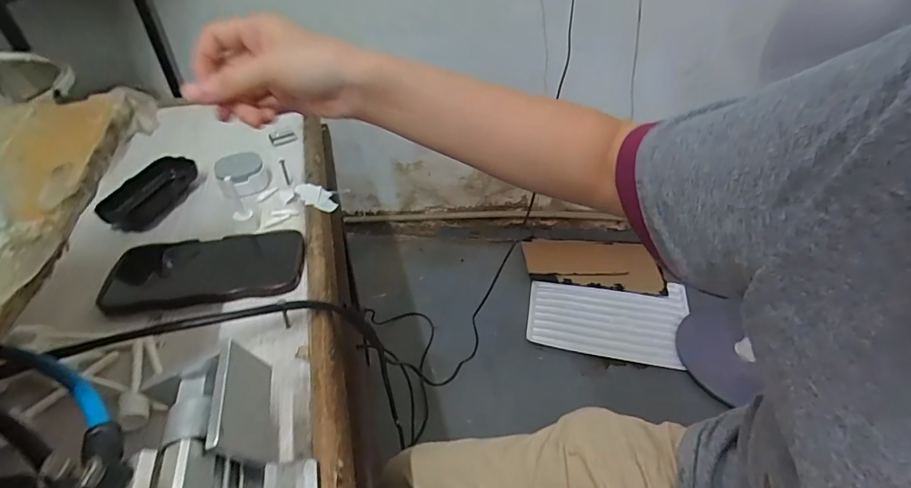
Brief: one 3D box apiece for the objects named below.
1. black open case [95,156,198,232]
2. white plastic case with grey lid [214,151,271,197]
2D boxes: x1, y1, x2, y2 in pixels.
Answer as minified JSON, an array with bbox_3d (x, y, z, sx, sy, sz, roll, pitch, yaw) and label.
[{"bbox_3d":[-0.342,-0.057,0.509,0.058,0.028,0.112,5,42,5],"label":"black open case"},{"bbox_3d":[-0.247,-0.081,0.526,0.056,0.028,0.057,-23,47,-24],"label":"white plastic case with grey lid"}]

